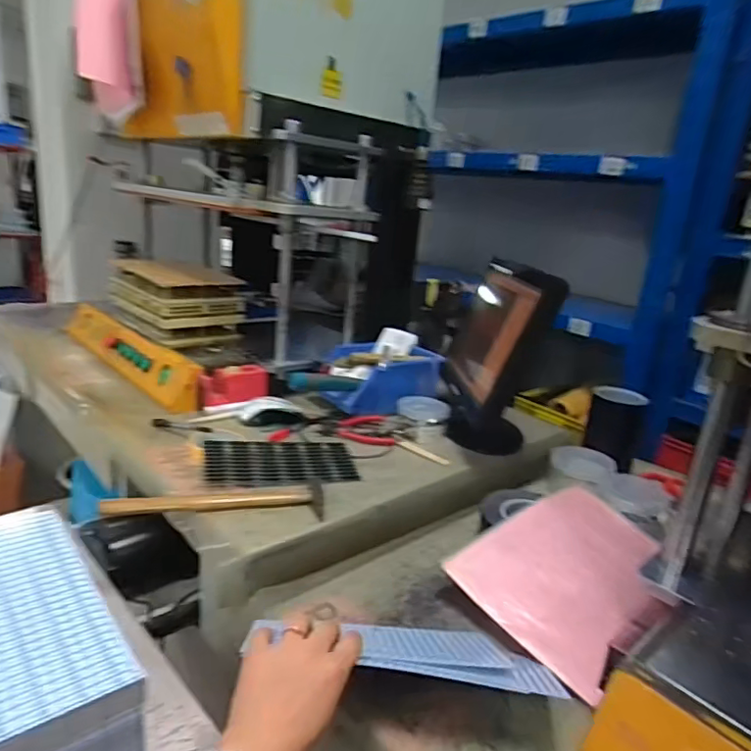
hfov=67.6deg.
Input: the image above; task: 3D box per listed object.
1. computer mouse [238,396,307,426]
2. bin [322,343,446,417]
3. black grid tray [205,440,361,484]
[{"bbox_3d":[-0.198,0.067,1.077,0.123,0.032,0.055,-3,20,-25],"label":"computer mouse"},{"bbox_3d":[0.020,0.009,1.178,0.232,0.114,0.182,3,18,-6],"label":"bin"},{"bbox_3d":[-0.152,0.135,0.907,0.234,0.014,0.131,0,19,-17],"label":"black grid tray"}]

